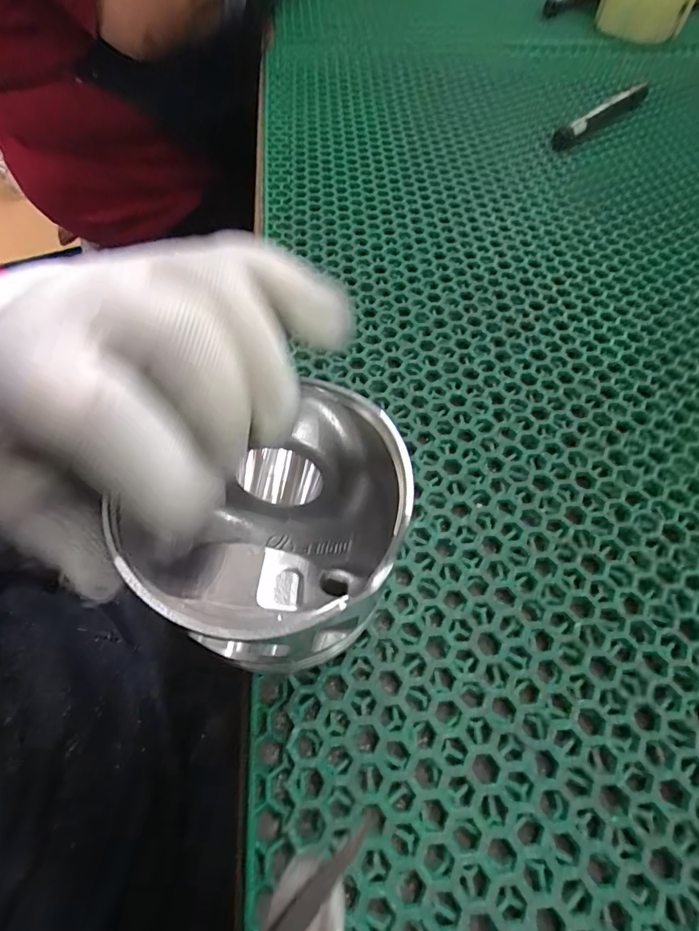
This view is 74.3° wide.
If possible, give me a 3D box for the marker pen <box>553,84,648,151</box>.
[{"bbox_3d":[0.224,-0.309,0.407,0.137,0.015,0.020,-38,66,-21],"label":"marker pen"}]

